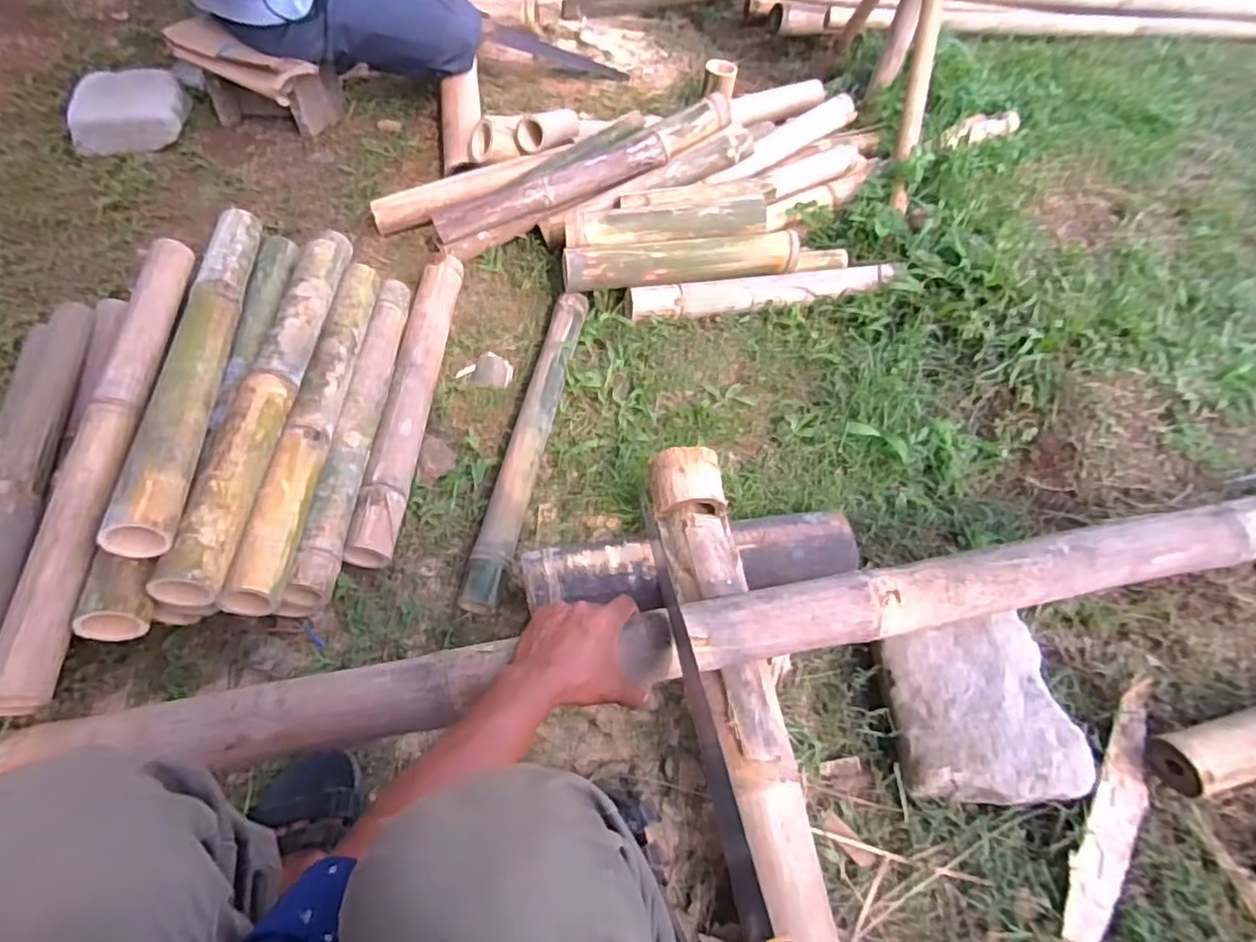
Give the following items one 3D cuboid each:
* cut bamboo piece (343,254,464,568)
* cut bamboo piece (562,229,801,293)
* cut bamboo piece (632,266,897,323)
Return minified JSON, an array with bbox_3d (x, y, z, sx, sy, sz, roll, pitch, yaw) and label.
[{"bbox_3d":[-0.340,-0.133,1.034,0.066,0.049,0.606,2,53,-3],"label":"cut bamboo piece"},{"bbox_3d":[0.101,-0.379,1.180,0.436,0.067,0.060,-8,54,-7],"label":"cut bamboo piece"},{"bbox_3d":[0.251,-0.334,1.213,0.497,0.043,0.059,-6,53,-9],"label":"cut bamboo piece"}]

